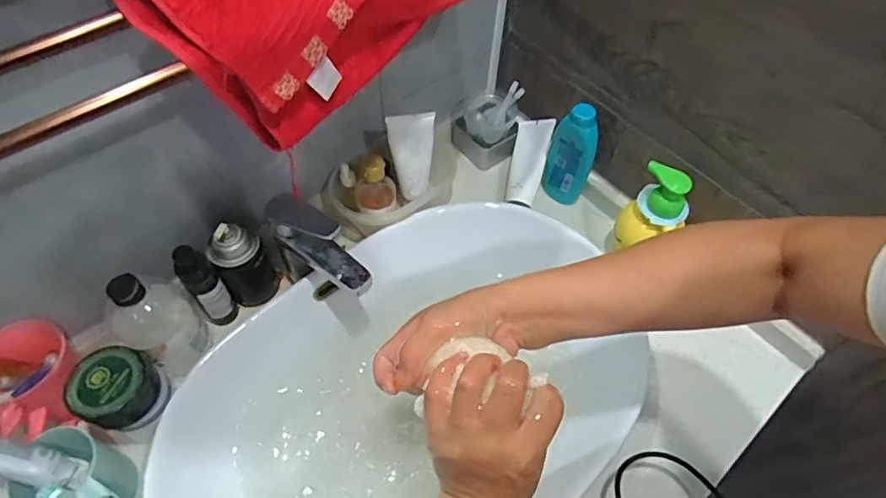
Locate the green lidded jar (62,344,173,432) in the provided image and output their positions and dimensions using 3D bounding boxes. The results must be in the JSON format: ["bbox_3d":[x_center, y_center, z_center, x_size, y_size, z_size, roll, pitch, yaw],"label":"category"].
[{"bbox_3d":[-0.339,0.150,0.558,0.075,0.069,0.078,27,59,16],"label":"green lidded jar"}]

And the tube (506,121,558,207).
[{"bbox_3d":[0.125,-0.129,0.785,0.052,0.030,0.152,14,70,8],"label":"tube"}]

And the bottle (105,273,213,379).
[{"bbox_3d":[-0.323,0.081,0.599,0.076,0.161,0.084,-38,65,-24],"label":"bottle"}]

